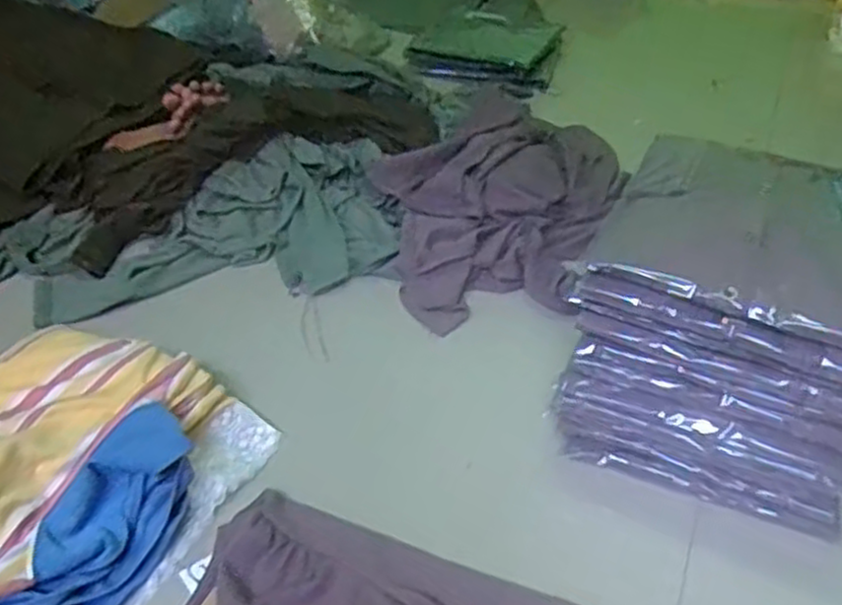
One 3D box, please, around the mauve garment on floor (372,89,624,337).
[{"bbox_3d":[0.098,-0.166,1.106,0.348,0.100,0.514,16,40,17],"label":"mauve garment on floor"}]

